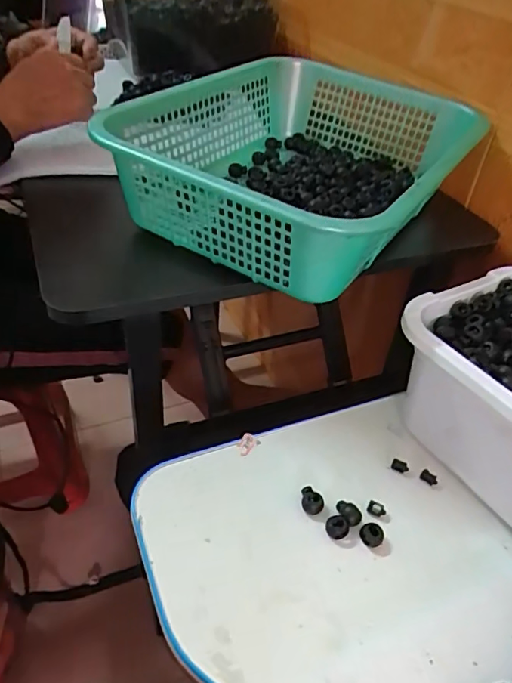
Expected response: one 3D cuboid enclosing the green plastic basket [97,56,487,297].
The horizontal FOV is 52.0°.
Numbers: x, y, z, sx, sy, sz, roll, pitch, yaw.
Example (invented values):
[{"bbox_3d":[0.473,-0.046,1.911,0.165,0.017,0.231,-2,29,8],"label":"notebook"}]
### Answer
[{"bbox_3d":[0.052,-0.195,0.565,0.294,0.092,0.374,28,46,24],"label":"green plastic basket"}]

